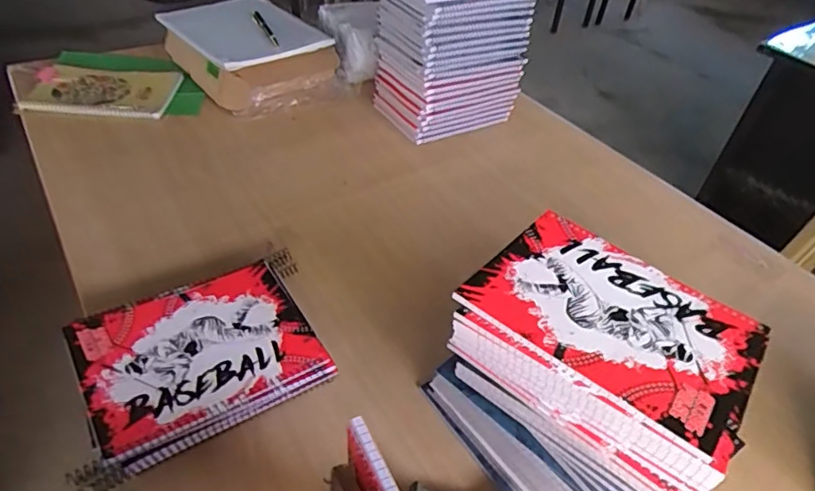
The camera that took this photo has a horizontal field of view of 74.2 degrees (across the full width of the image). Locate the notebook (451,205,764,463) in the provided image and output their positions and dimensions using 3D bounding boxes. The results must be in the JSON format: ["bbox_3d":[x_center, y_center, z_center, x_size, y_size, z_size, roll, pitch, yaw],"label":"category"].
[{"bbox_3d":[0.158,0.051,0.413,0.197,0.007,0.147,33,46,28],"label":"notebook"}]

